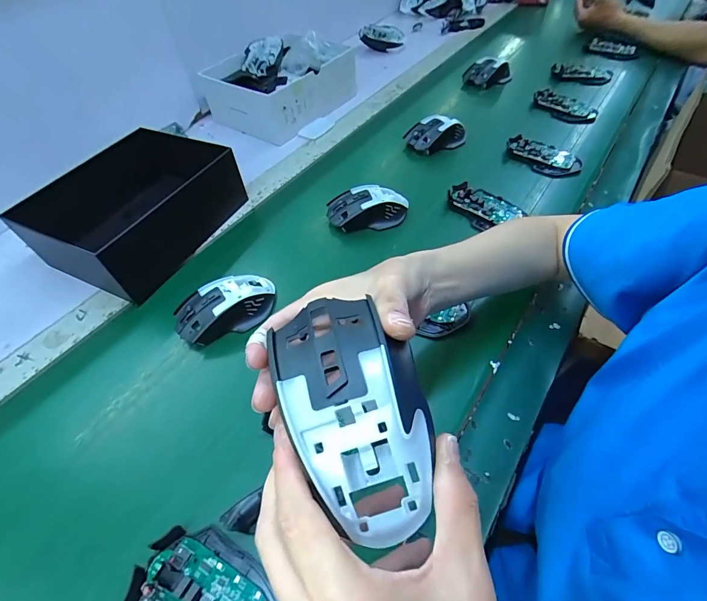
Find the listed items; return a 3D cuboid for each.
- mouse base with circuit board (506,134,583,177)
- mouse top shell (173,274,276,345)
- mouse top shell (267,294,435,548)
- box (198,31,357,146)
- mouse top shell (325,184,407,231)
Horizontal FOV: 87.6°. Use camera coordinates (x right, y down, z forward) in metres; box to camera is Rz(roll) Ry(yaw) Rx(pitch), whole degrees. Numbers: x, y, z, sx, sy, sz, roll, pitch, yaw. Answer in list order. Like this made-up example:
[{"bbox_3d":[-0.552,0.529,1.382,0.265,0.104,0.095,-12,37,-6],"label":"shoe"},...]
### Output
[{"bbox_3d":[0.297,-0.226,0.577,0.114,0.026,0.063,24,57,22],"label":"mouse base with circuit board"},{"bbox_3d":[-0.147,0.005,0.425,0.114,0.040,0.067,-20,53,-11],"label":"mouse top shell"},{"bbox_3d":[0.001,0.046,0.174,0.068,0.037,0.107,-15,52,-8],"label":"mouse top shell"},{"bbox_3d":[-0.137,-0.423,0.729,0.214,0.096,0.252,32,60,26],"label":"box"},{"bbox_3d":[0.020,-0.127,0.516,0.113,0.045,0.062,-4,51,1],"label":"mouse top shell"}]

